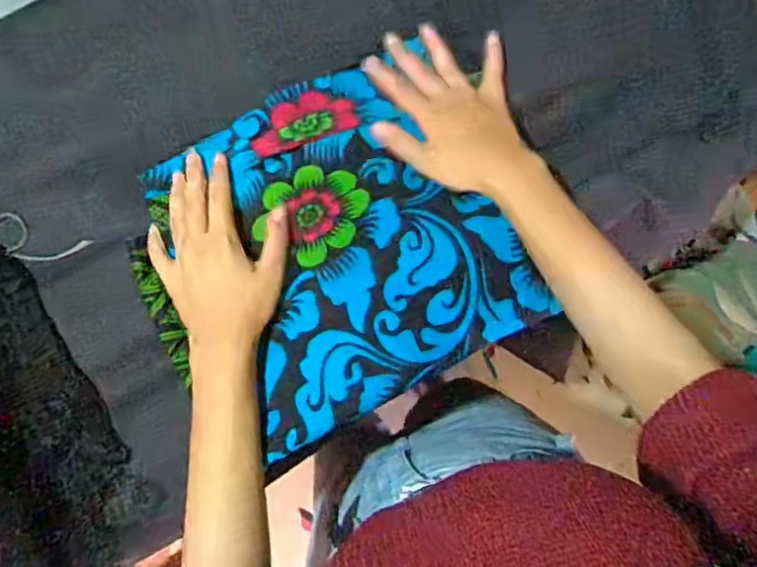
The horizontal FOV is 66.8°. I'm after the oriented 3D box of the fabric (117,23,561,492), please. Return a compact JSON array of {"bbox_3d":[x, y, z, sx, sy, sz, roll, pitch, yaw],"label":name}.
[{"bbox_3d":[-0.046,-0.024,0.464,0.279,0.023,0.259,-29,81,-5],"label":"fabric"}]

